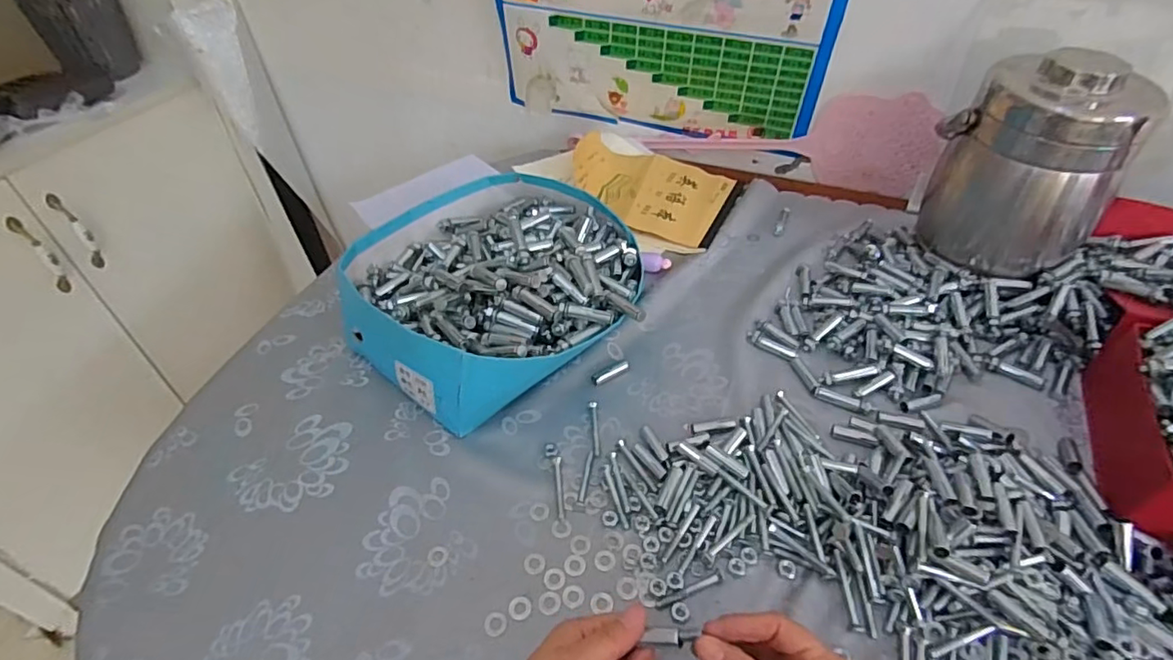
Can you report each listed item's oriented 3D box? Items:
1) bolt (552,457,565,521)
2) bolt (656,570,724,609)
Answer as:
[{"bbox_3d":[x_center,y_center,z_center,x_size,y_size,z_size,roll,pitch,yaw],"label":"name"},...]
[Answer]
[{"bbox_3d":[-0.023,0.133,0.496,0.007,0.004,0.057,-4,45,-2],"label":"bolt"},{"bbox_3d":[0.077,0.192,0.431,0.053,0.004,0.008,-17,47,-15],"label":"bolt"}]

